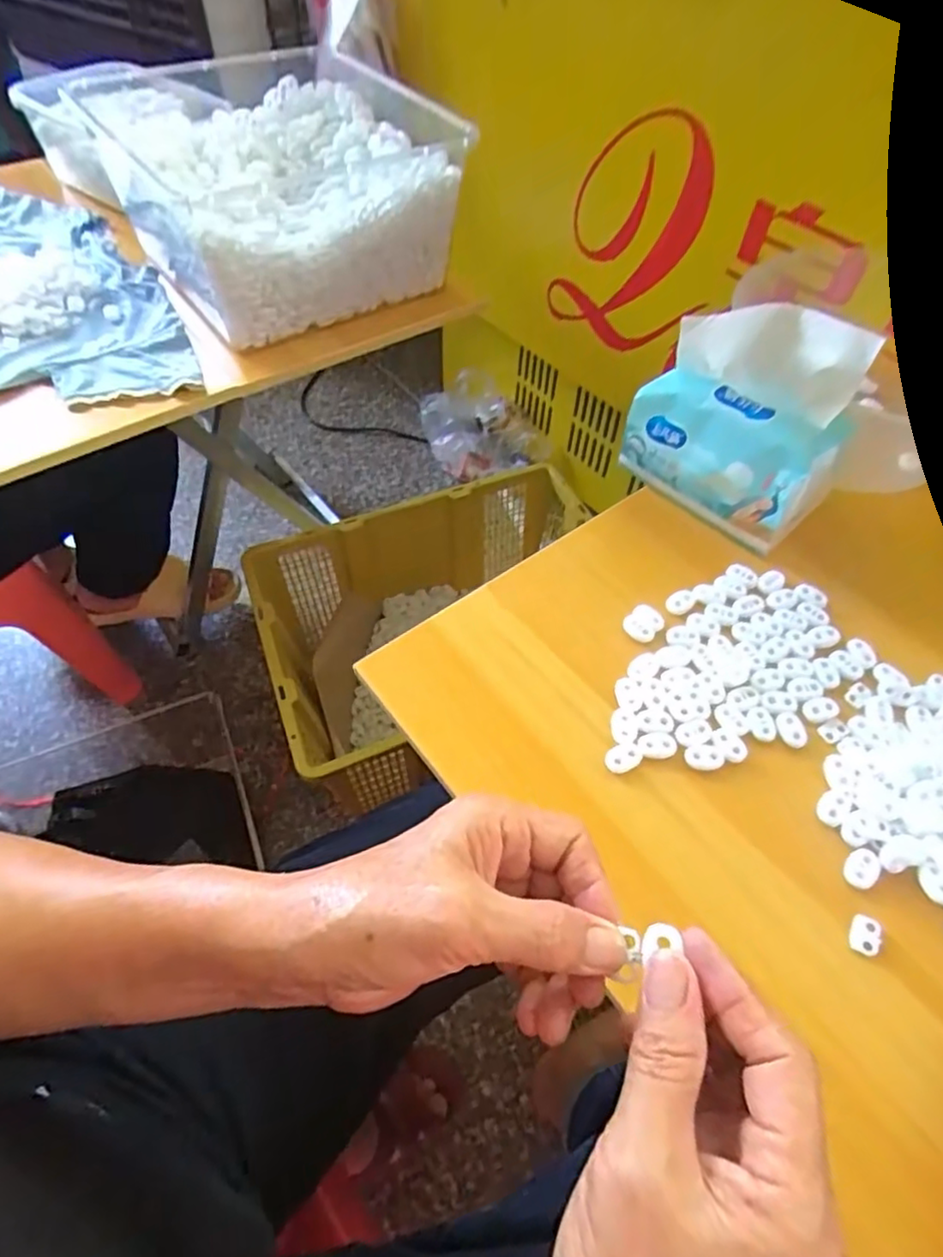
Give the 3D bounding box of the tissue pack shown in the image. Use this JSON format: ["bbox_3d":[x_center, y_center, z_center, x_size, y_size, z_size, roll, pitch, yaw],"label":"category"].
[{"bbox_3d":[0.197,-0.154,0.459,0.143,0.125,0.078,40,63,23],"label":"tissue pack"}]

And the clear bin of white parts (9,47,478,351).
[{"bbox_3d":[-0.253,-0.526,0.721,0.302,0.142,0.509,-34,63,-22],"label":"clear bin of white parts"}]

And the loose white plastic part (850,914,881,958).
[{"bbox_3d":[0.208,0.161,0.335,0.013,0.005,0.019,22,58,13],"label":"loose white plastic part"}]

